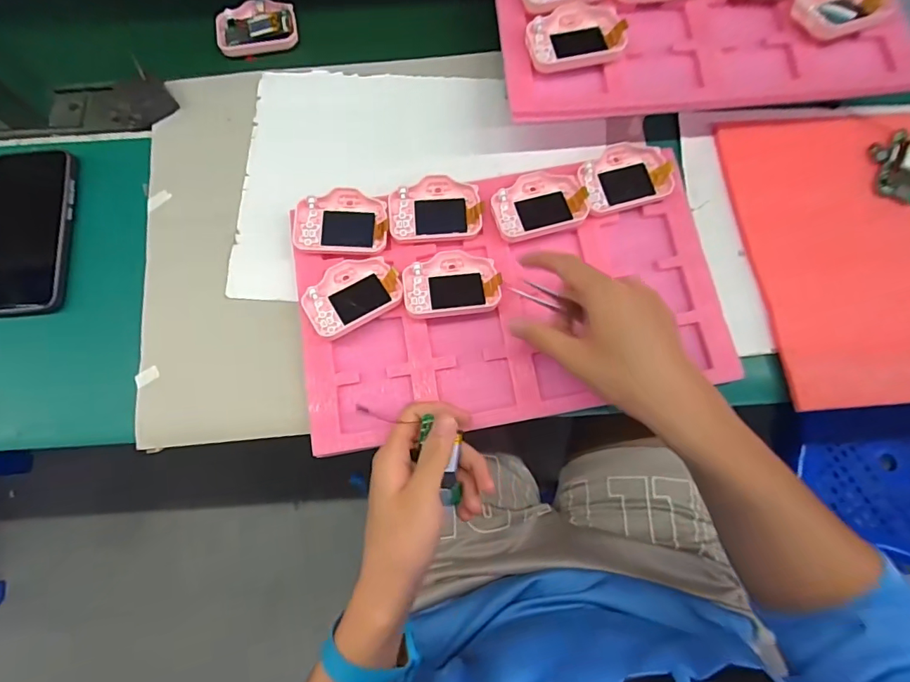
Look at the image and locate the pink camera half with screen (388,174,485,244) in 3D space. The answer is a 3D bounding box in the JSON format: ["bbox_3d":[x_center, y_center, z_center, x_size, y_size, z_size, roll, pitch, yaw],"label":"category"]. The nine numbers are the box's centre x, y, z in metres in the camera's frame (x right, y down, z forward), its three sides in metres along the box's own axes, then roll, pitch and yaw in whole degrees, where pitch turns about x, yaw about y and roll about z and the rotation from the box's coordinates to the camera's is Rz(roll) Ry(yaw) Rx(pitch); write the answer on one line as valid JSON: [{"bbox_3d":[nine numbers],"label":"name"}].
[{"bbox_3d":[-0.018,-0.123,0.448,0.084,0.013,0.058,-6,76,0],"label":"pink camera half with screen"}]

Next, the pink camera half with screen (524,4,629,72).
[{"bbox_3d":[0.108,-0.274,0.435,0.088,0.016,0.061,-20,76,-4],"label":"pink camera half with screen"}]

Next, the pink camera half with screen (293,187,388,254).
[{"bbox_3d":[-0.105,-0.111,0.448,0.084,0.011,0.059,2,82,-3],"label":"pink camera half with screen"}]

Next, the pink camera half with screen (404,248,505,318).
[{"bbox_3d":[-0.003,-0.052,0.433,0.084,0.015,0.059,-7,76,-1],"label":"pink camera half with screen"}]

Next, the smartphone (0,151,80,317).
[{"bbox_3d":[-0.408,-0.106,0.460,0.079,0.006,0.165,-3,76,0],"label":"smartphone"}]

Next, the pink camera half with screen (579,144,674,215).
[{"bbox_3d":[0.159,-0.154,0.456,0.082,0.017,0.058,-15,76,-3],"label":"pink camera half with screen"}]

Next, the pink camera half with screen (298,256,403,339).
[{"bbox_3d":[-0.092,-0.043,0.433,0.083,0.014,0.061,-31,77,-7],"label":"pink camera half with screen"}]

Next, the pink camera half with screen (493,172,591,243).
[{"bbox_3d":[0.077,-0.127,0.450,0.083,0.016,0.060,-19,76,-4],"label":"pink camera half with screen"}]

